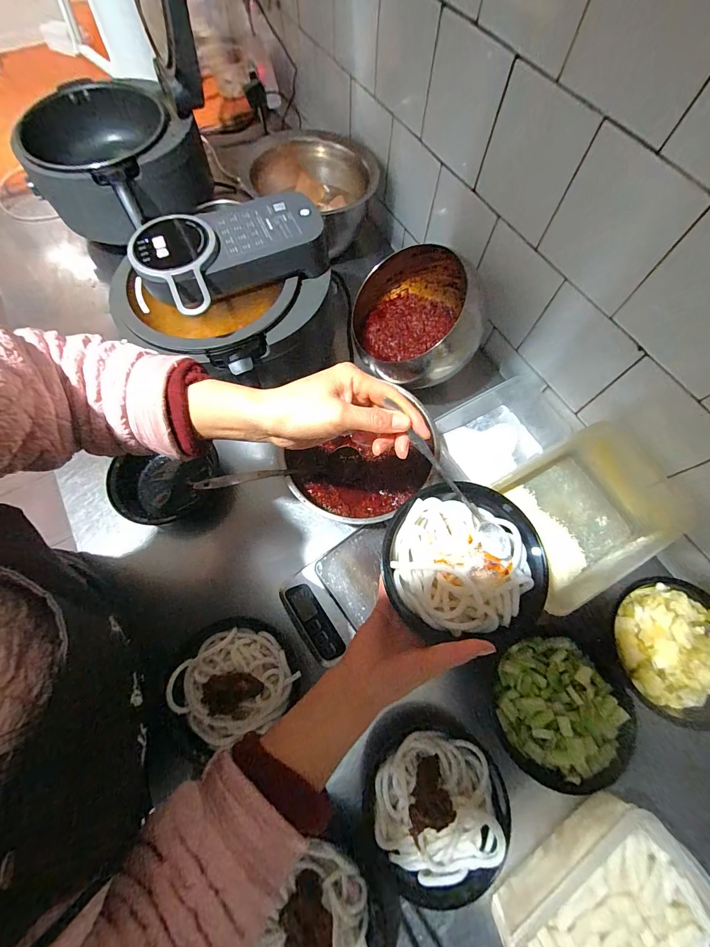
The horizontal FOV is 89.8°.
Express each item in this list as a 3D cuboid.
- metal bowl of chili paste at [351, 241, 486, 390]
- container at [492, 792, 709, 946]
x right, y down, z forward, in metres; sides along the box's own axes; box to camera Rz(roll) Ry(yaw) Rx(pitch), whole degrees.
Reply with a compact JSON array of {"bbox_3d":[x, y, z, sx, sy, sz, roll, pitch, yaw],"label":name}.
[{"bbox_3d":[0.098,-0.253,0.582,0.185,0.119,0.210,-5,69,-4],"label":"metal bowl of chili paste"},{"bbox_3d":[0.280,0.500,0.386,0.227,0.067,0.156,-31,73,-13],"label":"container"}]

